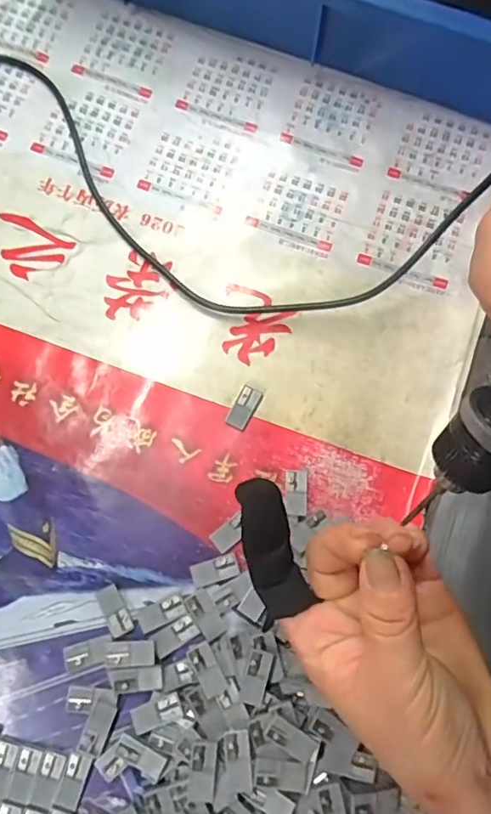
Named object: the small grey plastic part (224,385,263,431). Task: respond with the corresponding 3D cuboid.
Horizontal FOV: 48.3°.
[{"bbox_3d":[-0.001,0.000,0.349,0.014,0.004,0.028,27,78,5],"label":"small grey plastic part"}]

